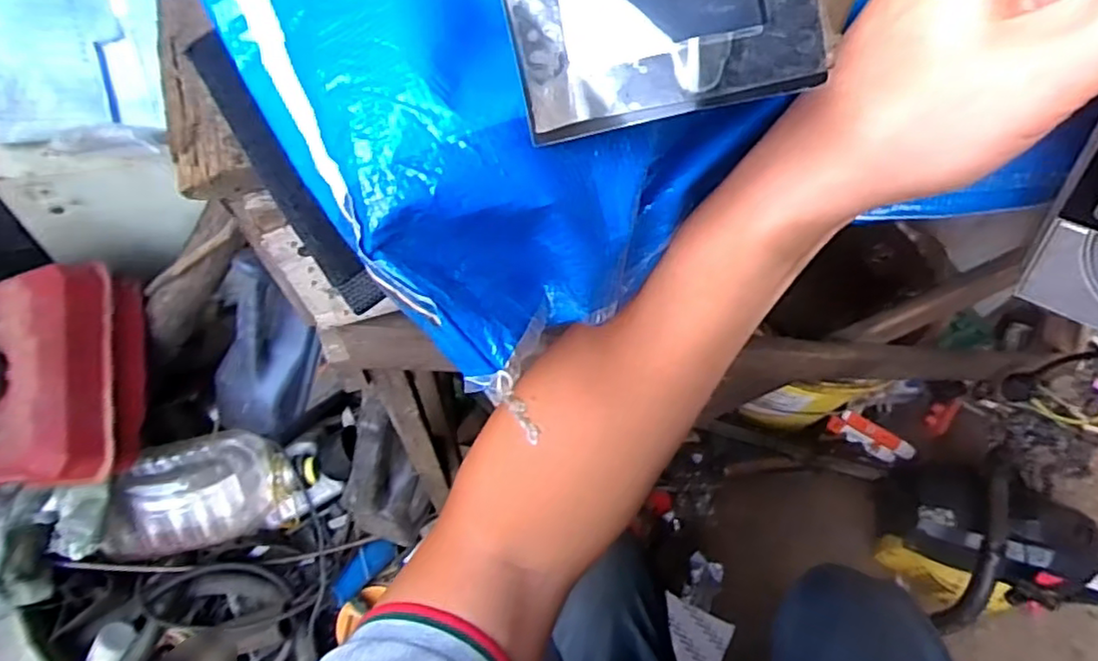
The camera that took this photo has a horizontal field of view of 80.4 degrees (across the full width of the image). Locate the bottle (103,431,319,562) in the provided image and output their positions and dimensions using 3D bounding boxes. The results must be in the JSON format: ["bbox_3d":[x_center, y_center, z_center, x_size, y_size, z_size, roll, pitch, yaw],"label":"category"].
[{"bbox_3d":[-0.451,0.215,0.872,0.252,0.110,0.132,-8,64,-5],"label":"bottle"}]

